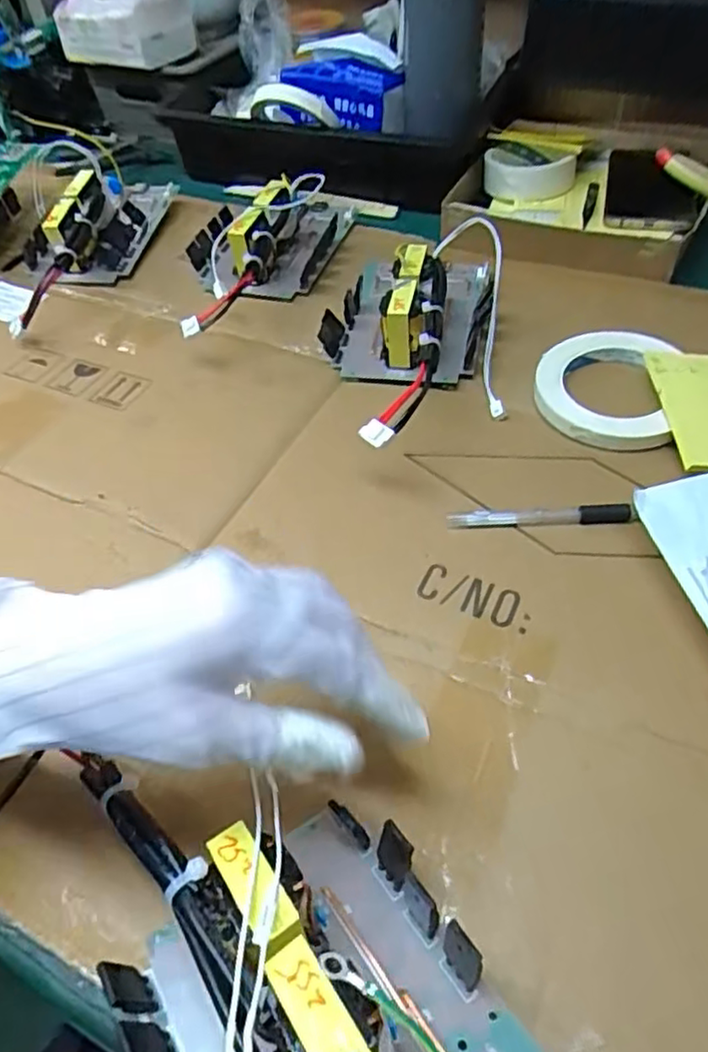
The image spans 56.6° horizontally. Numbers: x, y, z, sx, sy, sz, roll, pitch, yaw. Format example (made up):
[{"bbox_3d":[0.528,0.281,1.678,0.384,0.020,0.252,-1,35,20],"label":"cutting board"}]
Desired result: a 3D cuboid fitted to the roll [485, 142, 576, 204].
[{"bbox_3d":[0.173,-0.357,0.663,0.081,0.026,0.081,-3,51,4],"label":"roll"}]

